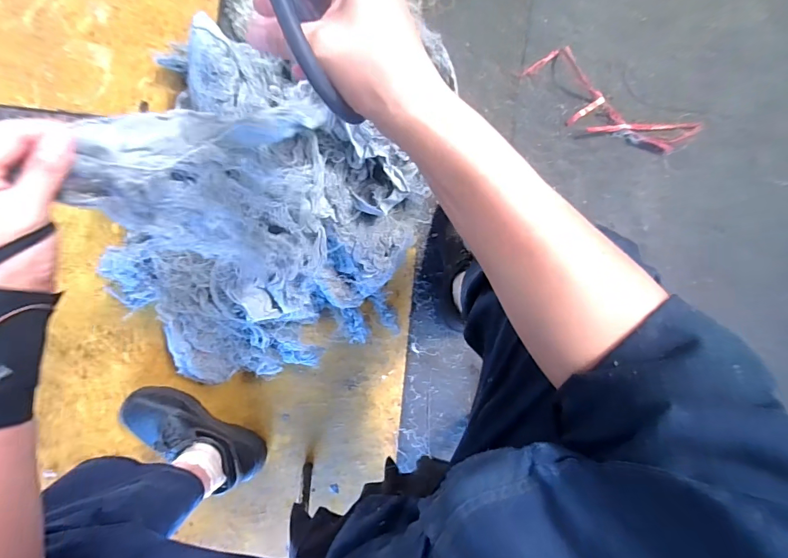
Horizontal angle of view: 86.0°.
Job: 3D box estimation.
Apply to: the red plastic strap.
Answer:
[{"bbox_3d":[0.399,-0.316,0.778,0.327,0.027,0.125,30,89,-2],"label":"red plastic strap"}]

